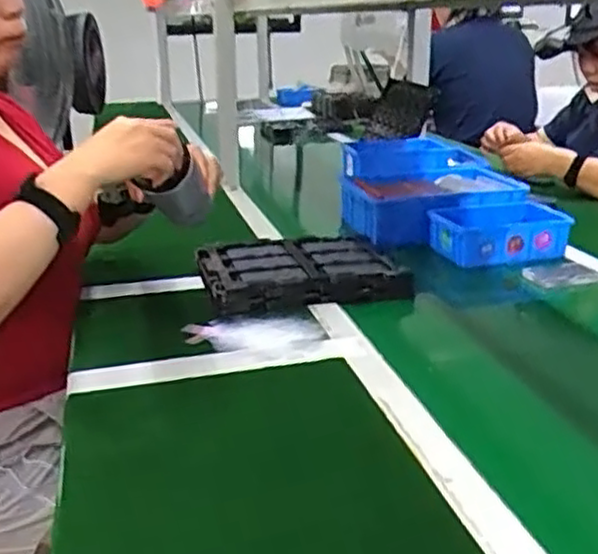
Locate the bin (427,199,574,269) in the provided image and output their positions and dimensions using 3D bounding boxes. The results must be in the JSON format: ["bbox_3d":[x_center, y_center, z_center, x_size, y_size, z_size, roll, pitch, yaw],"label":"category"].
[{"bbox_3d":[0.338,-0.076,1.259,0.220,0.065,0.142,-6,20,-15],"label":"bin"}]

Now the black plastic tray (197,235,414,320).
[{"bbox_3d":[0.000,-0.013,1.126,0.294,0.048,0.223,-5,20,-11],"label":"black plastic tray"}]

